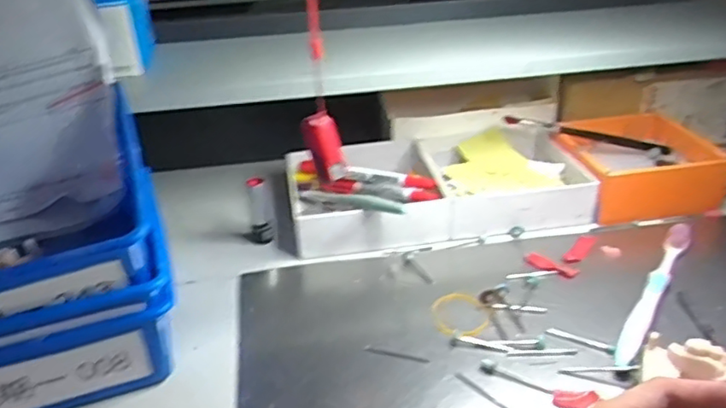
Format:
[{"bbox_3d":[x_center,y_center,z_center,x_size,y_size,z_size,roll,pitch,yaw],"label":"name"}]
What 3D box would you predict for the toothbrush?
[{"bbox_3d":[0.213,0.060,0.456,0.017,0.010,0.191,17,36,32],"label":"toothbrush"}]

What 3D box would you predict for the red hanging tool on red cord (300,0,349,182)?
[{"bbox_3d":[-0.030,-0.099,0.389,0.026,0.177,0.025,-7,30,-5],"label":"red hanging tool on red cord"}]

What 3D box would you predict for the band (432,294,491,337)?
[{"bbox_3d":[0.069,0.079,0.448,0.041,0.004,0.050,-20,30,-23],"label":"band"}]

